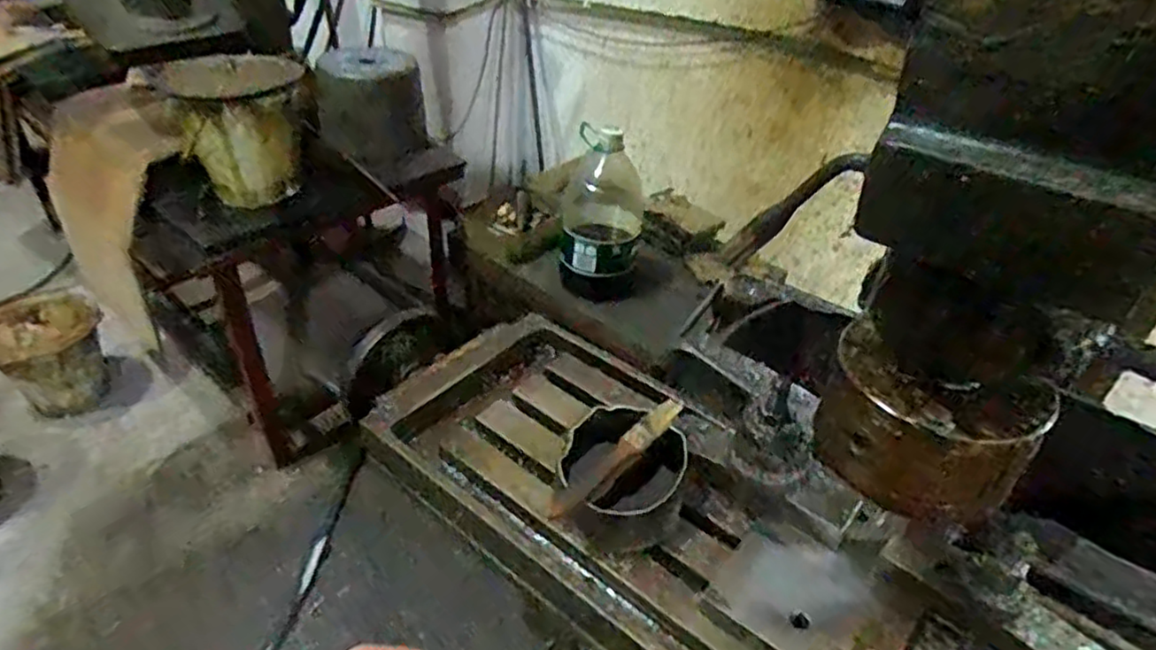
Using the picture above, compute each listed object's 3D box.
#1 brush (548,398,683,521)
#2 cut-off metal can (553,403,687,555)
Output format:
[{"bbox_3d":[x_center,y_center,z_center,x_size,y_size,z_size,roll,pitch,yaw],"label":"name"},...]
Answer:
[{"bbox_3d":[0.033,0.105,0.553,0.022,0.020,0.147,31,46,31],"label":"brush"},{"bbox_3d":[0.037,0.129,0.576,0.105,0.071,0.116,6,38,3],"label":"cut-off metal can"}]

